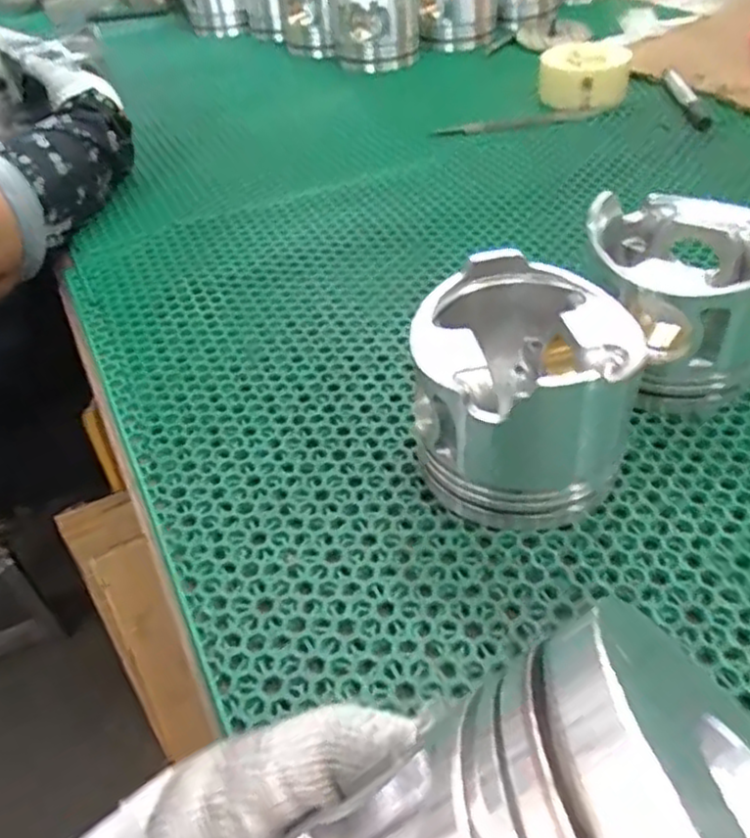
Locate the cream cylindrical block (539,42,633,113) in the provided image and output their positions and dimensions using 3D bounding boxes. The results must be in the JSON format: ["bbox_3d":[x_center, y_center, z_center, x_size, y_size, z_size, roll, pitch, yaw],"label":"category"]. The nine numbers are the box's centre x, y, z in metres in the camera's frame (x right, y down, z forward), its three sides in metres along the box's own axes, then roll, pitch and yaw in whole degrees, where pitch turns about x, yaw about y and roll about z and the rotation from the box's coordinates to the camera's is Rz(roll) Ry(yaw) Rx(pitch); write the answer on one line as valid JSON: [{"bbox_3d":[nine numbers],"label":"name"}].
[{"bbox_3d":[0.237,-0.390,0.810,0.096,0.040,0.107,5,44,12],"label":"cream cylindrical block"}]

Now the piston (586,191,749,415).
[{"bbox_3d":[0.182,-0.072,0.433,0.100,0.099,0.106,-4,44,4],"label":"piston"}]

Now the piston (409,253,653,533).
[{"bbox_3d":[0.076,-0.011,0.378,0.107,0.096,0.112,-5,43,1],"label":"piston"}]

